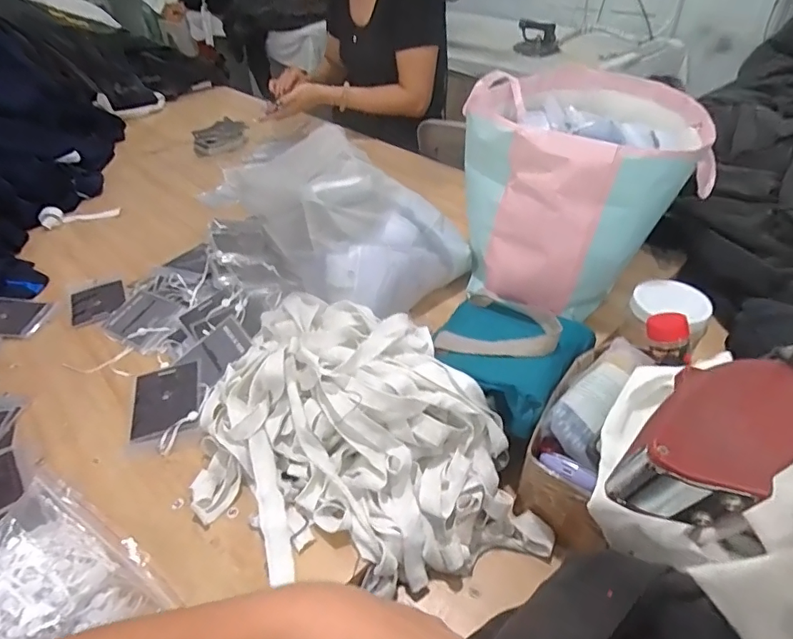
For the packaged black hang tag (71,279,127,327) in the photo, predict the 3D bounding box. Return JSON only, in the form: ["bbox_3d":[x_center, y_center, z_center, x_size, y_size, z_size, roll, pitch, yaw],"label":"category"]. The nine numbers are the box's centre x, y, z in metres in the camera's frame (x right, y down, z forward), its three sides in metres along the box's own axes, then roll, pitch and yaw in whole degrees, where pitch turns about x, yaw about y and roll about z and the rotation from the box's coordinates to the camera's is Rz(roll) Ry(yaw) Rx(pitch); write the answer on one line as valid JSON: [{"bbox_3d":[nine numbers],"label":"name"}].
[{"bbox_3d":[-0.479,-0.031,0.804,0.081,0.007,0.110,-20,43,-20],"label":"packaged black hang tag"}]

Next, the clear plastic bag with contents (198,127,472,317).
[{"bbox_3d":[-0.089,-0.168,0.792,0.244,0.146,0.352,-31,47,-29],"label":"clear plastic bag with contents"}]

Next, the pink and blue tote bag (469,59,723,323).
[{"bbox_3d":[0.269,-0.205,0.763,0.321,0.235,0.367,14,43,19],"label":"pink and blue tote bag"}]

